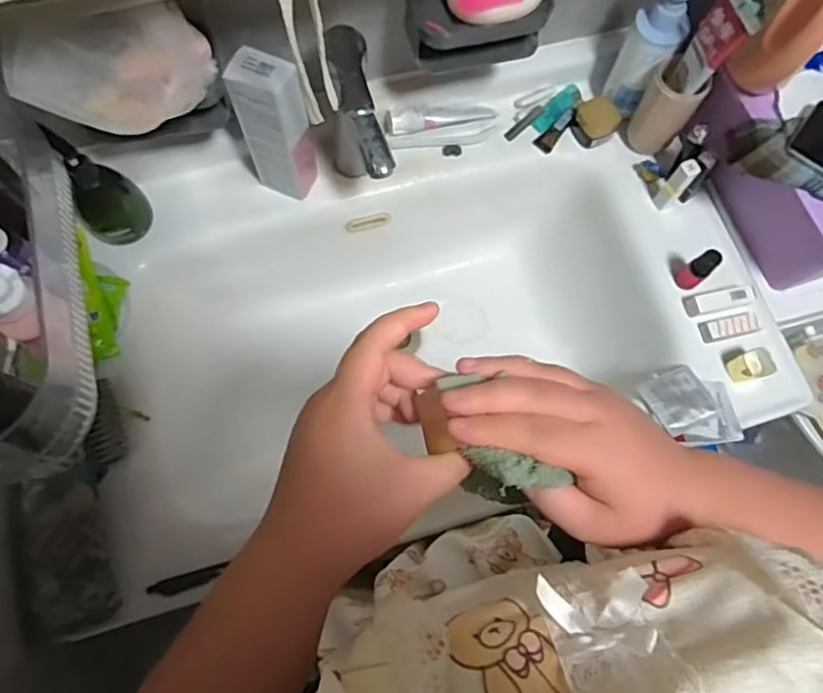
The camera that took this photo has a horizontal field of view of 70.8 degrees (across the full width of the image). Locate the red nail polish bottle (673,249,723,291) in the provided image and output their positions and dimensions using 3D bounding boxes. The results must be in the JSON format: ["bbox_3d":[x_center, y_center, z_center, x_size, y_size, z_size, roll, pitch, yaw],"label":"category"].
[{"bbox_3d":[0.314,-0.086,0.632,0.018,0.065,0.025,-42,78,-12],"label":"red nail polish bottle"}]

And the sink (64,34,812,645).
[{"bbox_3d":[0.012,-0.037,0.724,0.706,0.226,0.480,-18,74,-6],"label":"sink"}]

